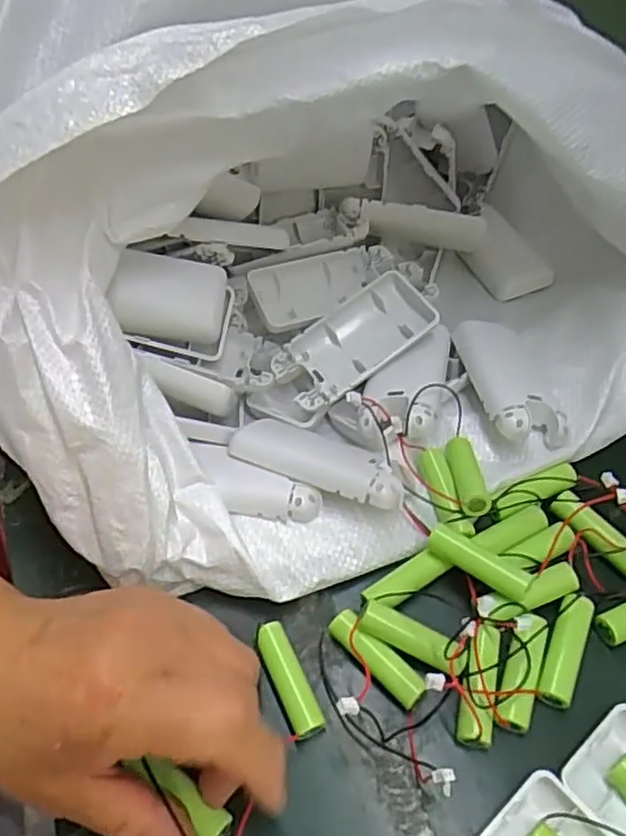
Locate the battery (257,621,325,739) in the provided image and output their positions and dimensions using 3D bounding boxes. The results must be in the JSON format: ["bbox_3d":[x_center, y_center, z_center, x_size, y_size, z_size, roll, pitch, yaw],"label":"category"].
[{"bbox_3d":[-0.010,0.115,0.291,0.015,0.015,0.050,-24,60,-13],"label":"battery"}]

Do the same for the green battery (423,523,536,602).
[{"bbox_3d":[0.078,0.069,0.313,0.049,0.016,0.014,26,58,20],"label":"green battery"}]

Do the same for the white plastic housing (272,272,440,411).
[{"bbox_3d":[0.024,-0.045,0.385,0.095,0.019,0.044,-35,79,-5],"label":"white plastic housing"}]

